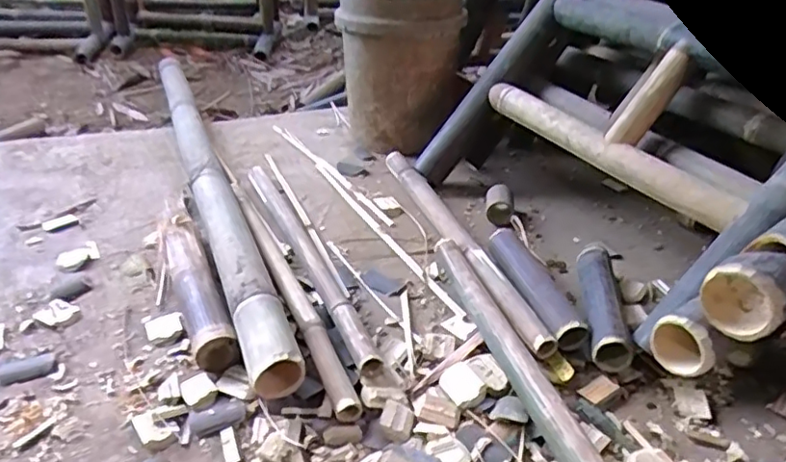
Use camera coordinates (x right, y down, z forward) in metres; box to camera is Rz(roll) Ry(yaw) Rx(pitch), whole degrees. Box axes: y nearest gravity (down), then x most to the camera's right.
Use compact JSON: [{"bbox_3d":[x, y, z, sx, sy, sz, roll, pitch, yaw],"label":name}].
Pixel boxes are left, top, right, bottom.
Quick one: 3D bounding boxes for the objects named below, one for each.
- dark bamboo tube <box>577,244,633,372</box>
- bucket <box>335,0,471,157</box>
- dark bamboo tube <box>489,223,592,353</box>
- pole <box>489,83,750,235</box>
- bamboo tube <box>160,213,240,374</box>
[{"bbox_3d":[0.328,0.106,0.953,0.063,0.054,0.284,5,33,6],"label":"dark bamboo tube"},{"bbox_3d":[0.024,-0.390,1.448,0.302,0.359,0.297,-1,33,-4],"label":"bucket"},{"bbox_3d":[0.222,0.088,0.975,0.062,0.050,0.272,-7,34,-13],"label":"dark bamboo tube"},{"bbox_3d":[0.353,-0.150,1.056,0.051,0.059,0.556,-16,37,-25],"label":"pole"},{"bbox_3d":[-0.314,0.084,0.953,0.064,0.061,0.362,-14,36,-22],"label":"bamboo tube"}]

